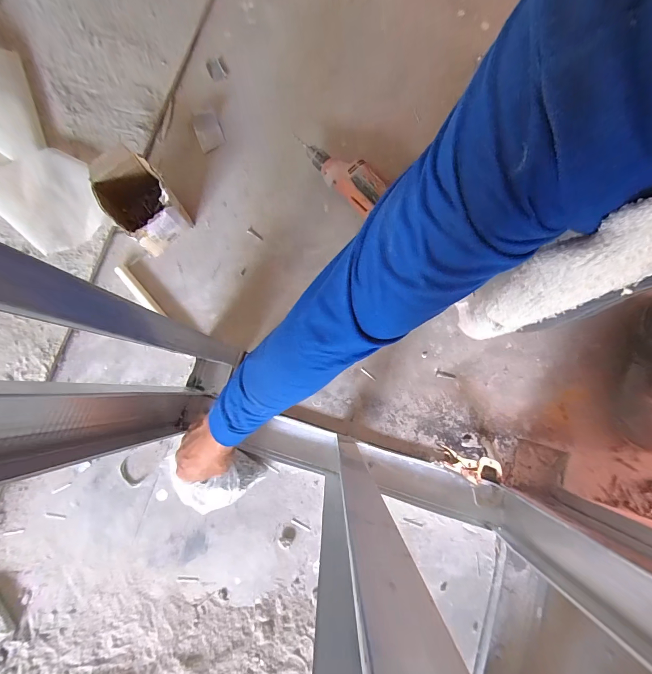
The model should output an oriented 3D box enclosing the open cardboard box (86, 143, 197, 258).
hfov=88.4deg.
[{"bbox_3d":[-0.348,-0.255,0.635,0.115,0.100,0.169,-42,80,-7],"label":"open cardboard box"}]

